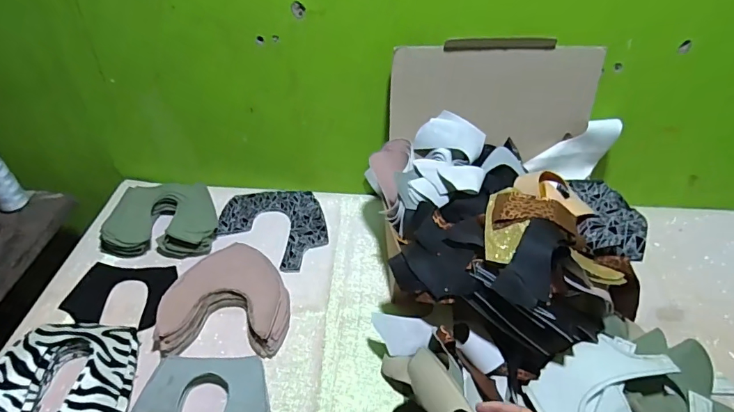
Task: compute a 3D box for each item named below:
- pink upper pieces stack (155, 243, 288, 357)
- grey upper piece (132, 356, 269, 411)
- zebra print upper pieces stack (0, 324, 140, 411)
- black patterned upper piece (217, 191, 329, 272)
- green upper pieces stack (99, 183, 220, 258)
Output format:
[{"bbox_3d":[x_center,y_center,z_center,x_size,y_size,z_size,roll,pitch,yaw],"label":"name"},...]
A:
[{"bbox_3d":[-0.201,0.134,0.680,0.176,0.039,0.173,1,41,-2],"label":"pink upper pieces stack"},{"bbox_3d":[-0.197,0.243,0.558,0.155,0.027,0.118,1,41,-2],"label":"grey upper piece"},{"bbox_3d":[-0.372,0.212,0.571,0.167,0.049,0.133,1,41,-2],"label":"zebra print upper pieces stack"},{"bbox_3d":[-0.163,0.040,0.802,0.181,0.008,0.184,-2,45,-7],"label":"black patterned upper piece"},{"bbox_3d":[-0.342,0.022,0.777,0.173,0.049,0.142,-7,42,-11],"label":"green upper pieces stack"}]

